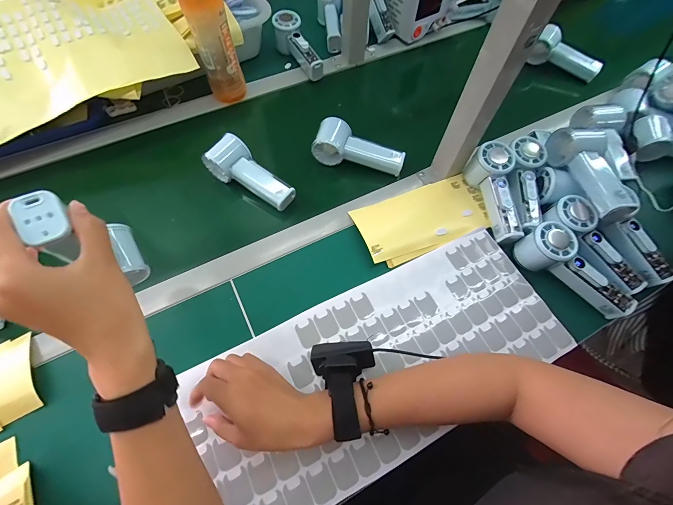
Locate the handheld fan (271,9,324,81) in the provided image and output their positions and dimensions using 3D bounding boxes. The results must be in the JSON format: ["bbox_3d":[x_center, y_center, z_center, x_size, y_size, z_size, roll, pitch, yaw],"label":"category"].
[{"bbox_3d":[-0.076,-0.414,0.626,0.047,0.057,0.155,-31,81,-15],"label":"handheld fan"}]

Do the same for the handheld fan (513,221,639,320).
[{"bbox_3d":[0.329,0.027,0.431,0.151,0.052,0.055,43,70,4],"label":"handheld fan"}]

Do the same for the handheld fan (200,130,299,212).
[{"bbox_3d":[-0.134,-0.124,0.492,0.144,0.057,0.062,29,67,12],"label":"handheld fan"}]

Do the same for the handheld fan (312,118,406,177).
[{"bbox_3d":[0.037,-0.172,0.508,0.148,0.052,0.058,22,65,9],"label":"handheld fan"}]

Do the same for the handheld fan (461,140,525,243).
[{"bbox_3d":[0.247,-0.089,0.480,0.053,0.056,0.150,-8,79,-5],"label":"handheld fan"}]

